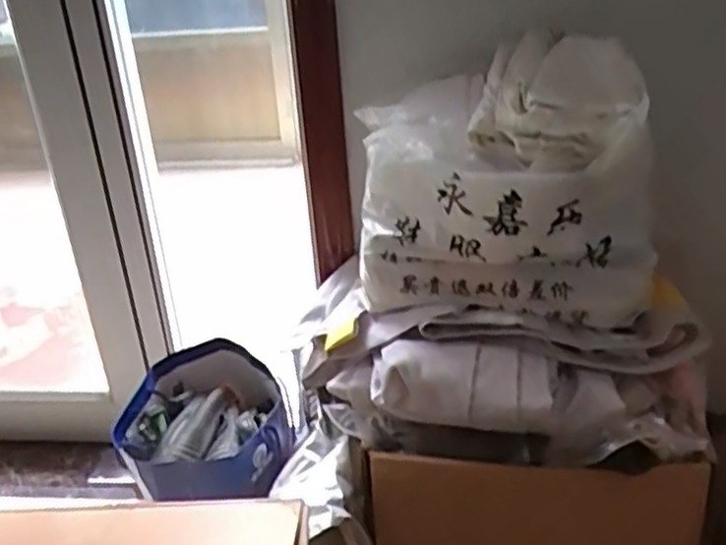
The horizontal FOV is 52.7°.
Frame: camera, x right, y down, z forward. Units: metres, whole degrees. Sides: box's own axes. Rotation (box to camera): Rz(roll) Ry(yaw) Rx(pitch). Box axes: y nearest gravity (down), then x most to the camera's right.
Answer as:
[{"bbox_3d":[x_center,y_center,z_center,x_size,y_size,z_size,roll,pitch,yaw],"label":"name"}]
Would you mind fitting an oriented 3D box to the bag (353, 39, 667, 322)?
[{"bbox_3d":[0.177,-0.101,0.881,0.324,0.288,0.236,15,33,33],"label":"bag"}]

